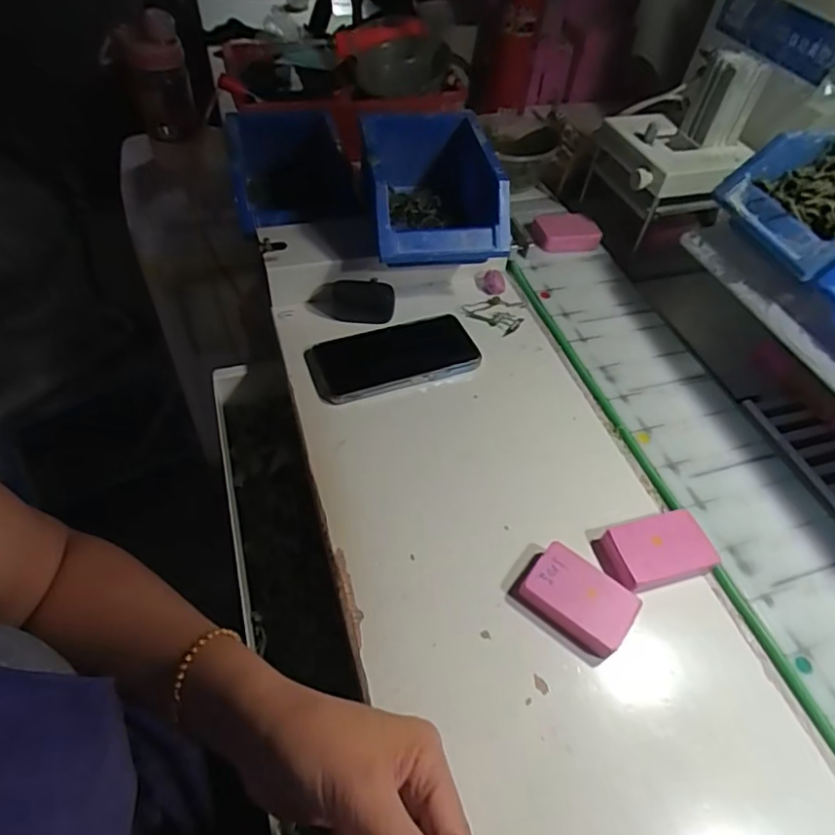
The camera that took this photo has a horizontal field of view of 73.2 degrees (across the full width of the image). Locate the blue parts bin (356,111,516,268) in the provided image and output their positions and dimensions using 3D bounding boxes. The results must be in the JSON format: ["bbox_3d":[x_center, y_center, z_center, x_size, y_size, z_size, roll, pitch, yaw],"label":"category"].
[{"bbox_3d":[0.011,-0.233,0.563,0.122,0.078,0.197,-5,52,-8],"label":"blue parts bin"}]

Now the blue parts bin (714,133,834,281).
[{"bbox_3d":[0.358,-0.169,0.459,0.186,0.079,0.121,-10,53,-12],"label":"blue parts bin"}]

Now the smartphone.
[{"bbox_3d":[-0.022,-0.057,0.518,0.151,0.015,0.076,-16,54,-16],"label":"smartphone"}]

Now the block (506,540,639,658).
[{"bbox_3d":[0.107,0.121,0.380,0.074,0.024,0.046,35,57,22],"label":"block"}]

